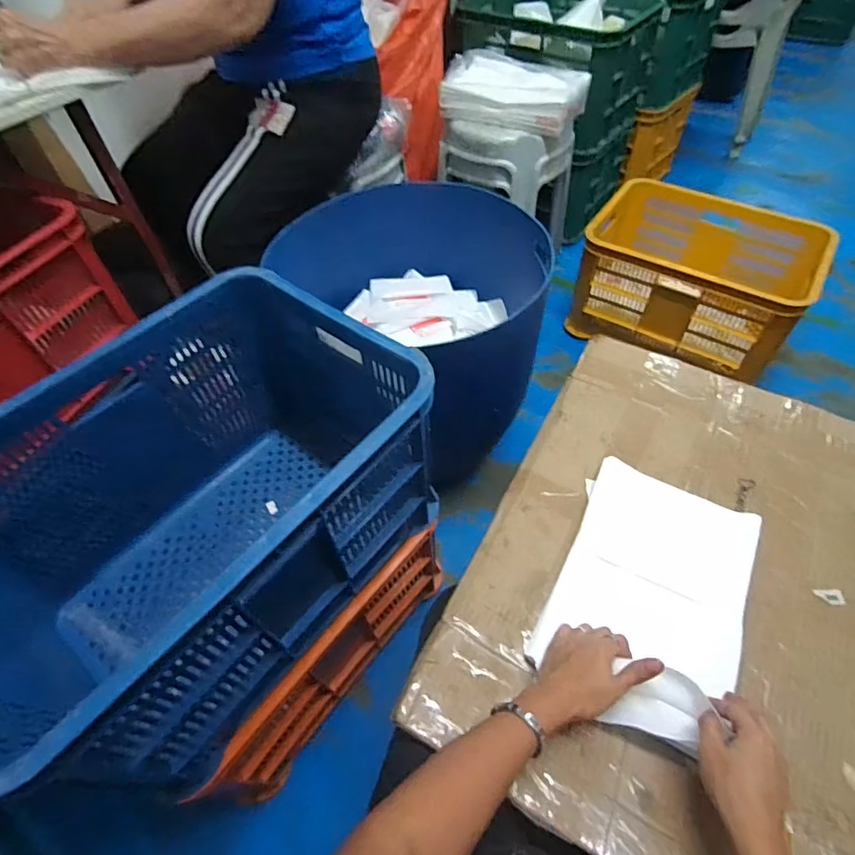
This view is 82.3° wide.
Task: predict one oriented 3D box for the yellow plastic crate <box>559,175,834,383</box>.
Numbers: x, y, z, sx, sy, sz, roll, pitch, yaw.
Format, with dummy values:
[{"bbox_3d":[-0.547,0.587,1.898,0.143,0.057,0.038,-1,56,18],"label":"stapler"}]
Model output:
[{"bbox_3d":[0.703,-0.399,1.305,0.509,0.273,0.375,29,60,22],"label":"yellow plastic crate"}]

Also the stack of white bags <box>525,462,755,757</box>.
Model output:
[{"bbox_3d":[0.272,0.190,0.588,0.206,0.030,0.304,24,58,19],"label":"stack of white bags"}]

